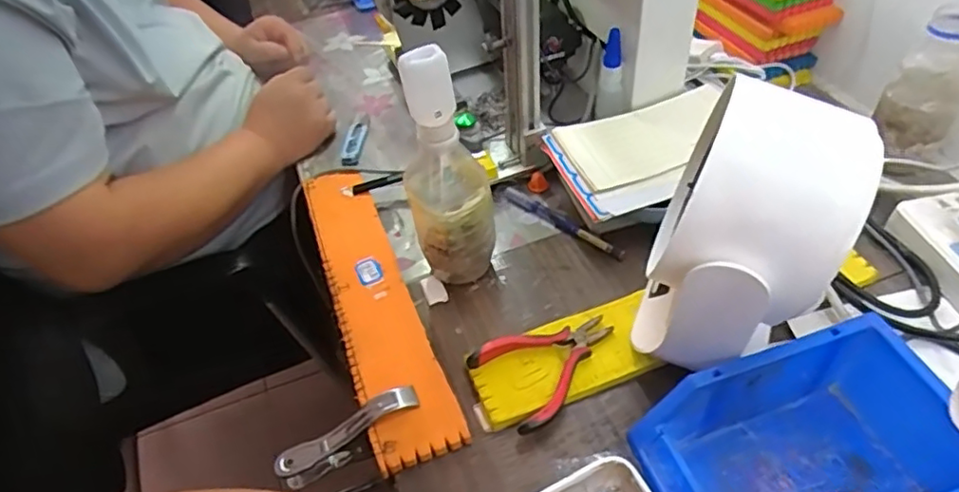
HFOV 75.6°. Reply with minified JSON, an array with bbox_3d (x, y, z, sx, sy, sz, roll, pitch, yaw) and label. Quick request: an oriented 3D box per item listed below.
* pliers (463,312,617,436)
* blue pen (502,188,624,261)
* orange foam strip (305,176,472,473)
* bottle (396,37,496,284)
[{"bbox_3d":[0.059,0.090,0.483,0.111,0.014,0.075,-23,49,-20],"label":"pliers"},{"bbox_3d":[0.081,-0.025,0.617,0.014,0.017,0.153,-37,54,-25],"label":"blue pen"},{"bbox_3d":[-0.104,0.037,0.567,0.067,0.013,0.351,-20,46,-10],"label":"orange foam strip"},{"bbox_3d":[-0.028,-0.056,0.515,0.063,0.232,0.064,-15,48,-7],"label":"bottle"}]

